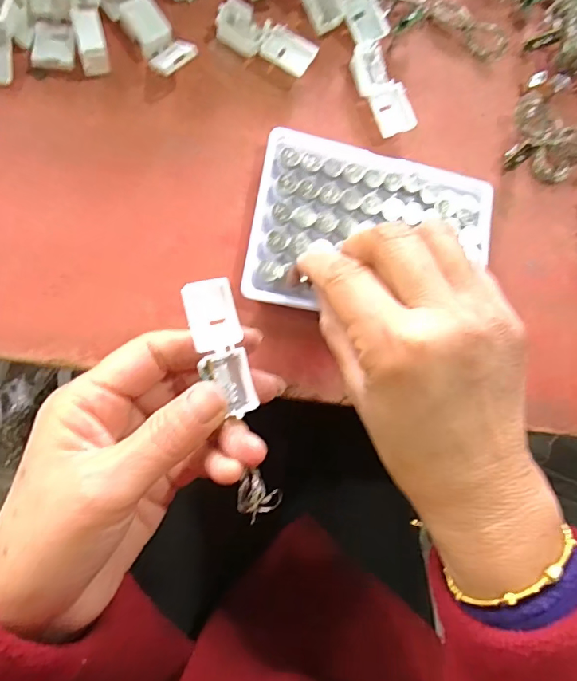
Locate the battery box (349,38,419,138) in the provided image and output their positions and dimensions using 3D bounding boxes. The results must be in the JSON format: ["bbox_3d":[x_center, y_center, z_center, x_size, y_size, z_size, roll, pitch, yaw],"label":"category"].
[{"bbox_3d":[0.054,-0.144,0.273,0.021,0.009,0.055,-22,86,-13],"label":"battery box"}]

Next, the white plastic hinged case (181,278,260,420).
[{"bbox_3d":[-0.027,0.003,0.195,0.020,0.008,0.055,-18,94,-10],"label":"white plastic hinged case"}]

